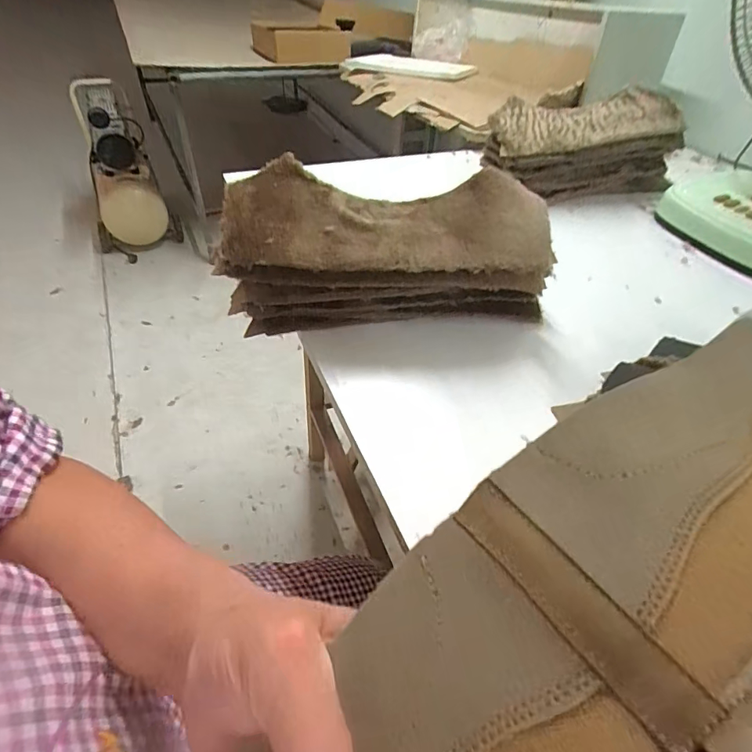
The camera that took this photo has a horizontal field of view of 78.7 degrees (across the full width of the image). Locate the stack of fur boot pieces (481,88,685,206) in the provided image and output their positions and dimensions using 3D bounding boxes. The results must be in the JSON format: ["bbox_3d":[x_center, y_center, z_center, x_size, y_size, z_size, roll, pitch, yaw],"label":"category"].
[{"bbox_3d":[0.367,-0.414,0.828,0.360,0.127,0.166,-17,50,-20],"label":"stack of fur boot pieces"}]

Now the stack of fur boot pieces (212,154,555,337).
[{"bbox_3d":[0.016,-0.139,0.521,0.356,0.129,0.119,-2,46,-7],"label":"stack of fur boot pieces"}]

